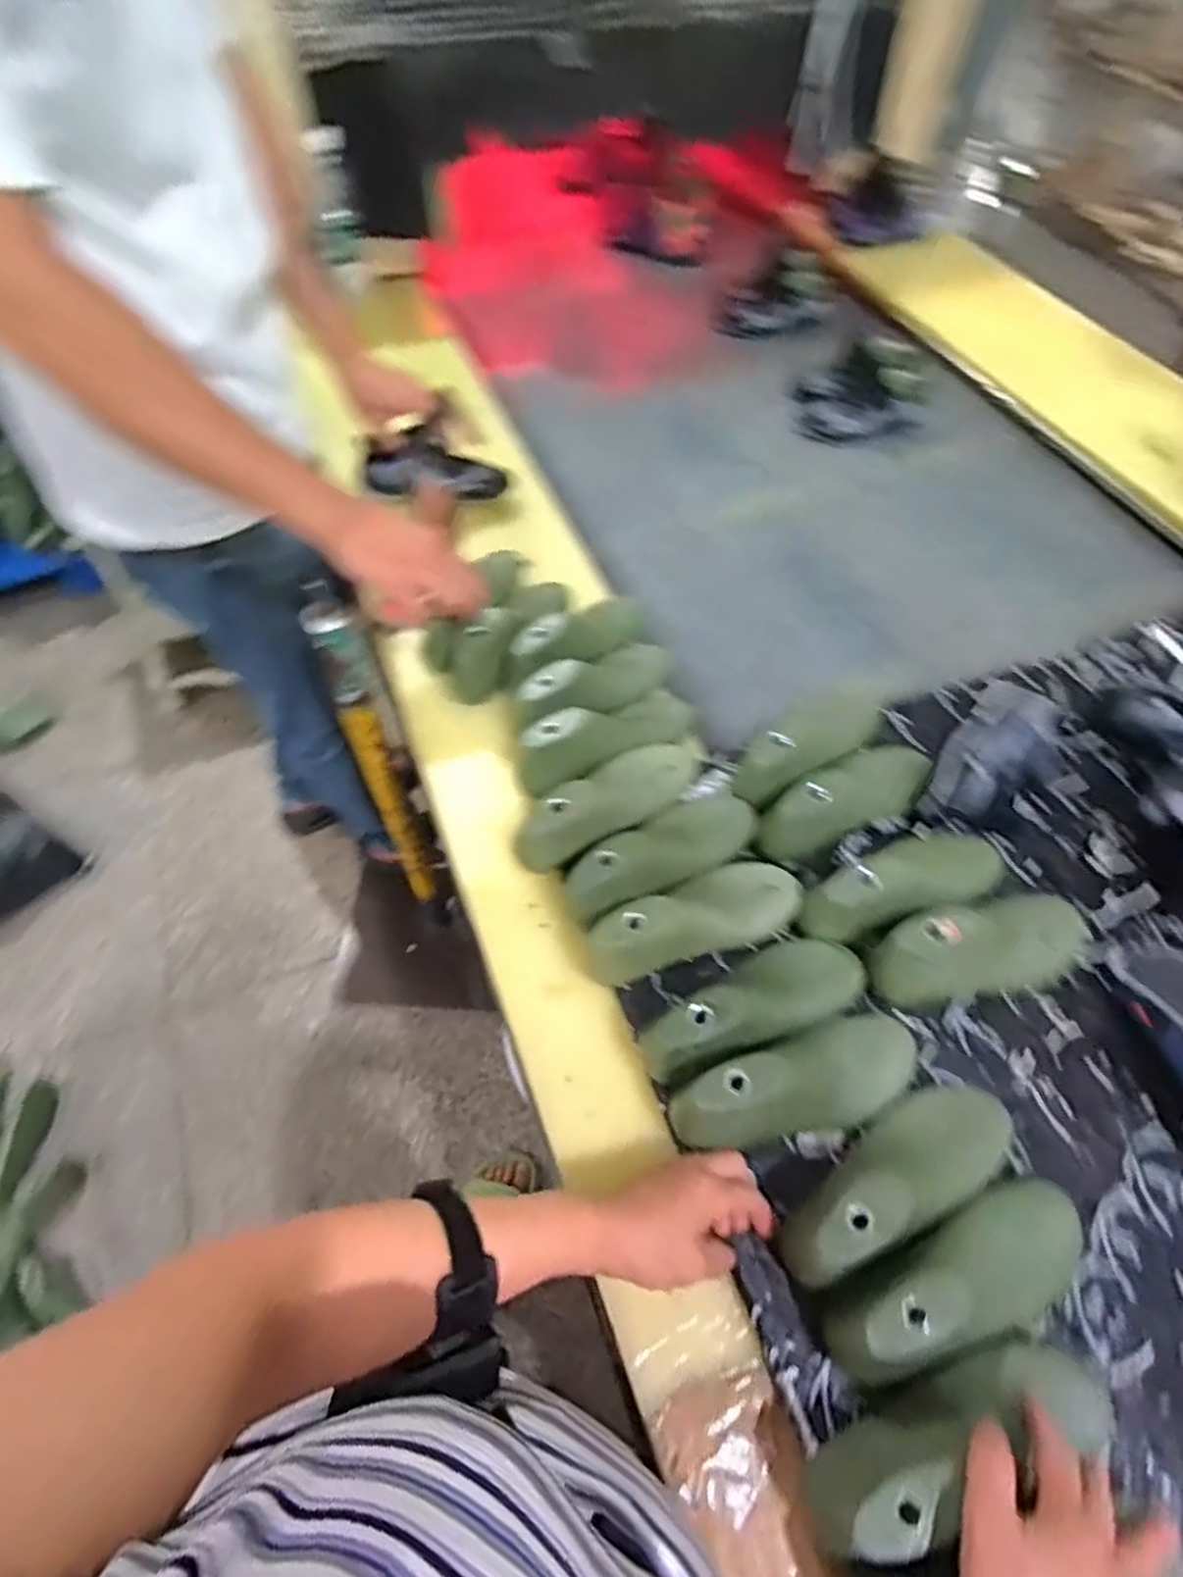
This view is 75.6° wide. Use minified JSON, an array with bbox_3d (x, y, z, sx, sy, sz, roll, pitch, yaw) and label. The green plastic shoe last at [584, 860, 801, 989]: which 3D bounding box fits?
[{"bbox_3d":[0.081,0.107,0.626,0.190,0.074,0.067,-13,56,-25],"label":"green plastic shoe last"}]

